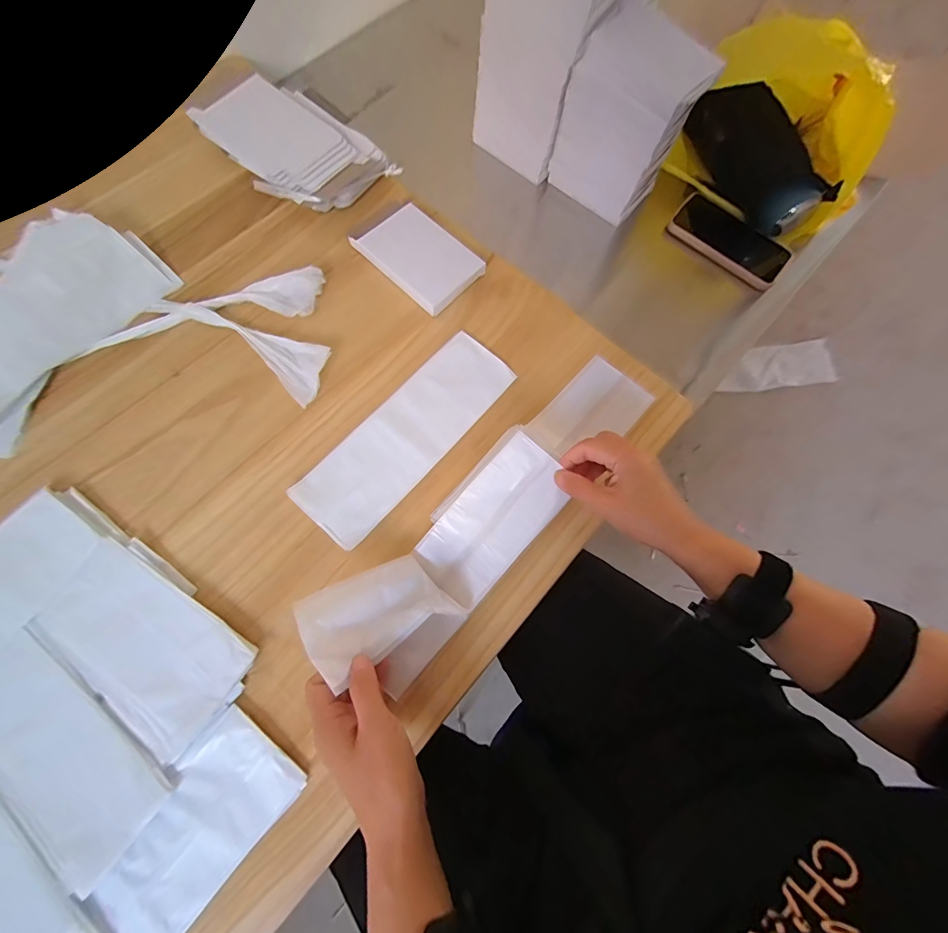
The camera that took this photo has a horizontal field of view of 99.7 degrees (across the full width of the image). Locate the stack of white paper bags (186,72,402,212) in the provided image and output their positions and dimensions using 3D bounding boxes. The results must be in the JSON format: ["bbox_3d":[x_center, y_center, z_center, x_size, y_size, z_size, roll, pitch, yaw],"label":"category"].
[{"bbox_3d":[-0.219,-0.381,0.491,0.228,0.042,0.130,40,75,10],"label":"stack of white paper bags"}]

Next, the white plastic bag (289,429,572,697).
[{"bbox_3d":[-0.023,0.082,0.350,0.241,0.062,0.084,-36,77,-15],"label":"white plastic bag"}]

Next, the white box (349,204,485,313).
[{"bbox_3d":[-0.060,-0.241,0.462,0.128,0.027,0.085,42,75,11],"label":"white box"}]

